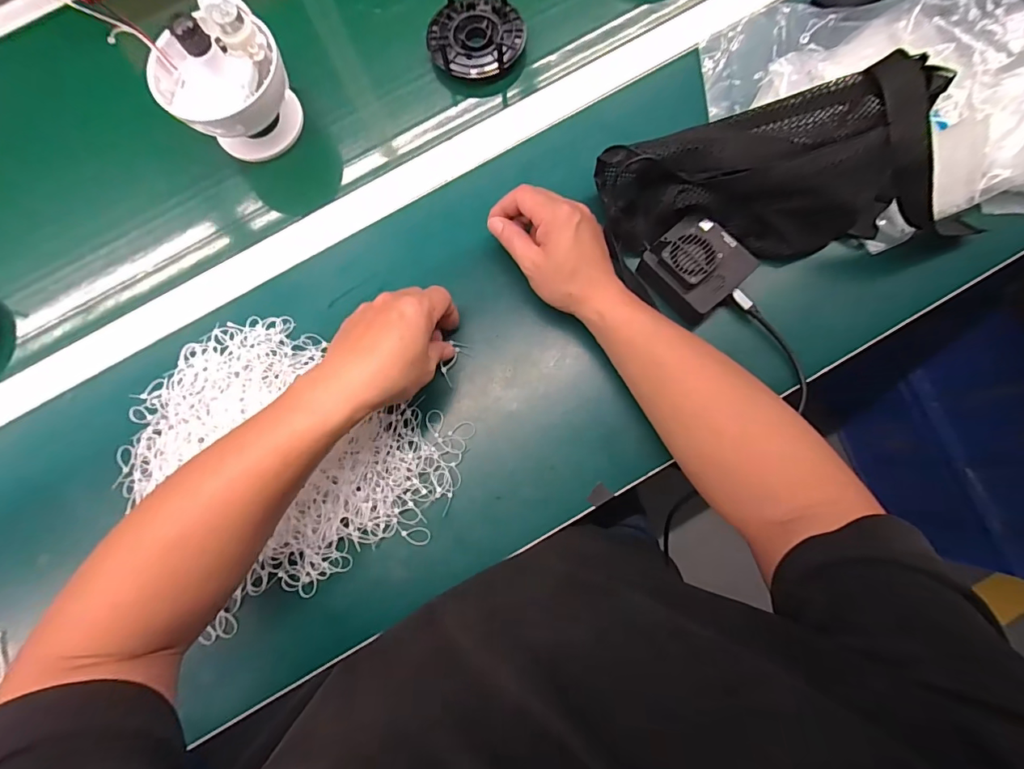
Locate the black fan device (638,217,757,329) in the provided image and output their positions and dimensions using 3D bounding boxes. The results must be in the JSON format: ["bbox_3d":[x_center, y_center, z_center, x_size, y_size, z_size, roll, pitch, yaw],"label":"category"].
[{"bbox_3d":[0.164,-0.105,0.406,0.072,0.042,0.076,-40,81,-5],"label":"black fan device"}]

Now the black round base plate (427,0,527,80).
[{"bbox_3d":[-0.037,-0.365,0.482,0.098,0.033,0.094,0,80,2],"label":"black round base plate"}]

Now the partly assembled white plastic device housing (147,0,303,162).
[{"bbox_3d":[-0.272,-0.289,0.442,0.115,0.106,0.099,-38,81,-5],"label":"partly assembled white plastic device housing"}]

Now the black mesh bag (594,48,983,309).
[{"bbox_3d":[0.226,-0.175,0.389,0.285,0.095,0.140,-12,80,0],"label":"black mesh bag"}]

